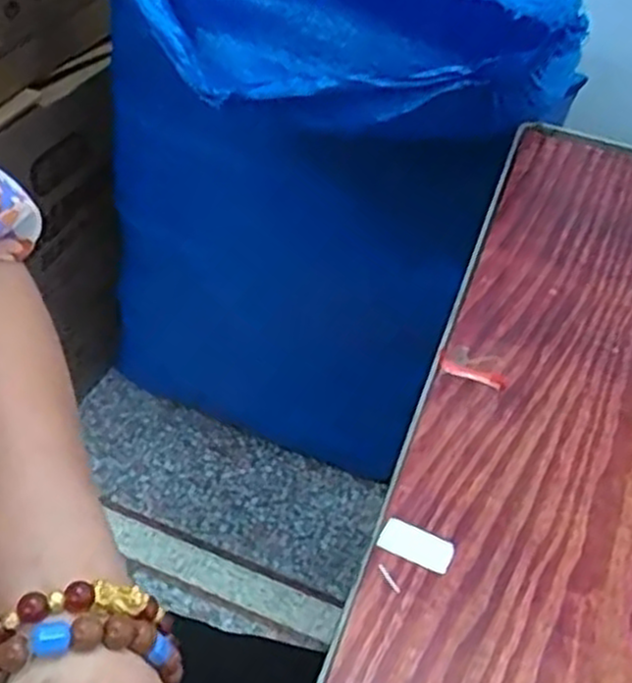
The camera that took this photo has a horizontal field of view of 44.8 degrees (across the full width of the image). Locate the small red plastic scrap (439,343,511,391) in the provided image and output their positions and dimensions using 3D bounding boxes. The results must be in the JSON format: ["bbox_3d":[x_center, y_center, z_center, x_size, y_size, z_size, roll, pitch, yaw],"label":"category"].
[{"bbox_3d":[0.090,0.015,0.433,0.039,0.006,0.023,25,45,18],"label":"small red plastic scrap"}]

